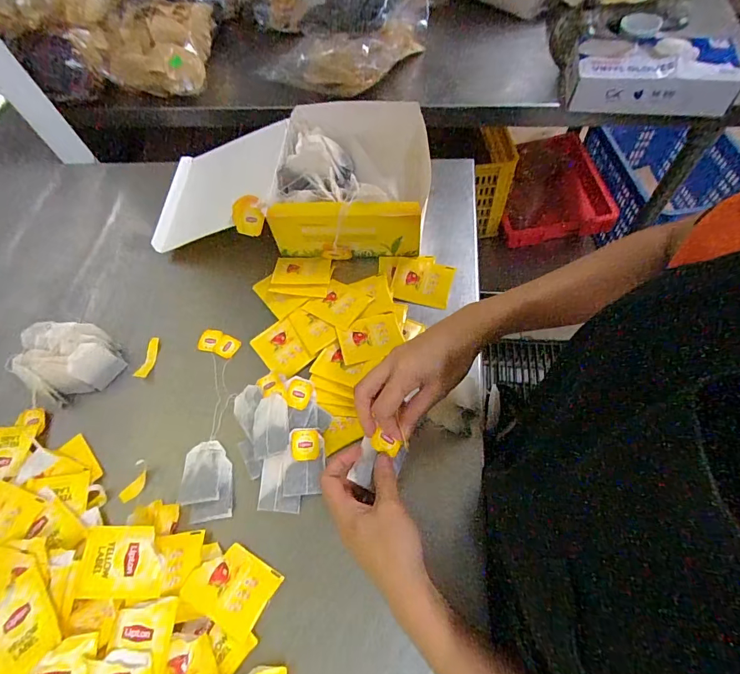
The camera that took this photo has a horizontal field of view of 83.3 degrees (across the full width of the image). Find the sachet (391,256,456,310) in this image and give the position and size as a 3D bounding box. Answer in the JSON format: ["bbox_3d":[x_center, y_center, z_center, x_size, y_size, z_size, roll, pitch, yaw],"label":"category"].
[{"bbox_3d":[0.064,-0.068,0.503,0.069,0.004,0.063,12,63,12],"label":"sachet"}]

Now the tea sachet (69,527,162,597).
[{"bbox_3d":[-0.216,0.195,0.363,0.070,0.014,0.055,0,62,-2],"label":"tea sachet"}]

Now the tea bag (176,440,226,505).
[{"bbox_3d":[-0.168,0.135,0.418,0.039,0.007,0.060,-4,61,4],"label":"tea bag"}]

